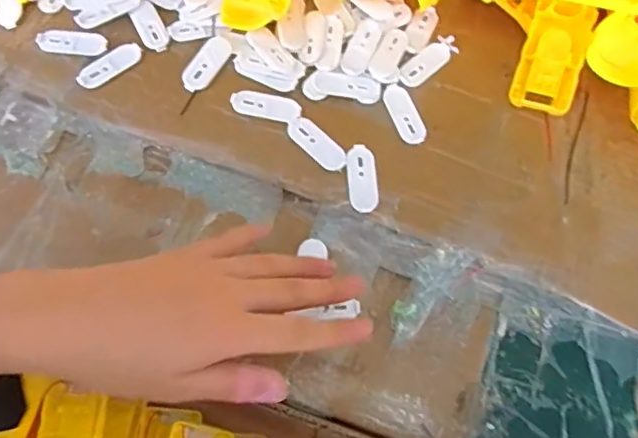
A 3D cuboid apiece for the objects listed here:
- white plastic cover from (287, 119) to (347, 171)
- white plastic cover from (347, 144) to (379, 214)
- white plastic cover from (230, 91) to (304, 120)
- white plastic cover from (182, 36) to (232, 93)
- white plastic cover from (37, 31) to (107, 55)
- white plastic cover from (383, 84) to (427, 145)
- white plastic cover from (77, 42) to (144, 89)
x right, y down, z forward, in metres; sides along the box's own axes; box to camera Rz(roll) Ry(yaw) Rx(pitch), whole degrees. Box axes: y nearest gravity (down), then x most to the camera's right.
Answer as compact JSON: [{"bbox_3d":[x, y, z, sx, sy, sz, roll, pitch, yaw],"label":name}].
[{"bbox_3d":[-0.001,-0.053,0.404,0.050,0.004,0.019,42,75,11],"label":"white plastic cover"},{"bbox_3d":[0.030,-0.028,0.398,0.020,0.004,0.050,-3,72,-3],"label":"white plastic cover"},{"bbox_3d":[-0.038,-0.084,0.412,0.051,0.004,0.018,8,72,0],"label":"white plastic cover"},{"bbox_3d":[-0.083,-0.116,0.421,0.020,0.005,0.050,29,73,7],"label":"white plastic cover"},{"bbox_3d":[-0.186,-0.133,0.425,0.052,0.004,0.017,4,72,-1],"label":"white plastic cover"},{"bbox_3d":[0.063,-0.078,0.417,0.020,0.004,0.050,-19,74,-8],"label":"white plastic cover"},{"bbox_3d":[-0.156,-0.115,0.420,0.051,0.004,0.020,-37,77,-13],"label":"white plastic cover"}]

